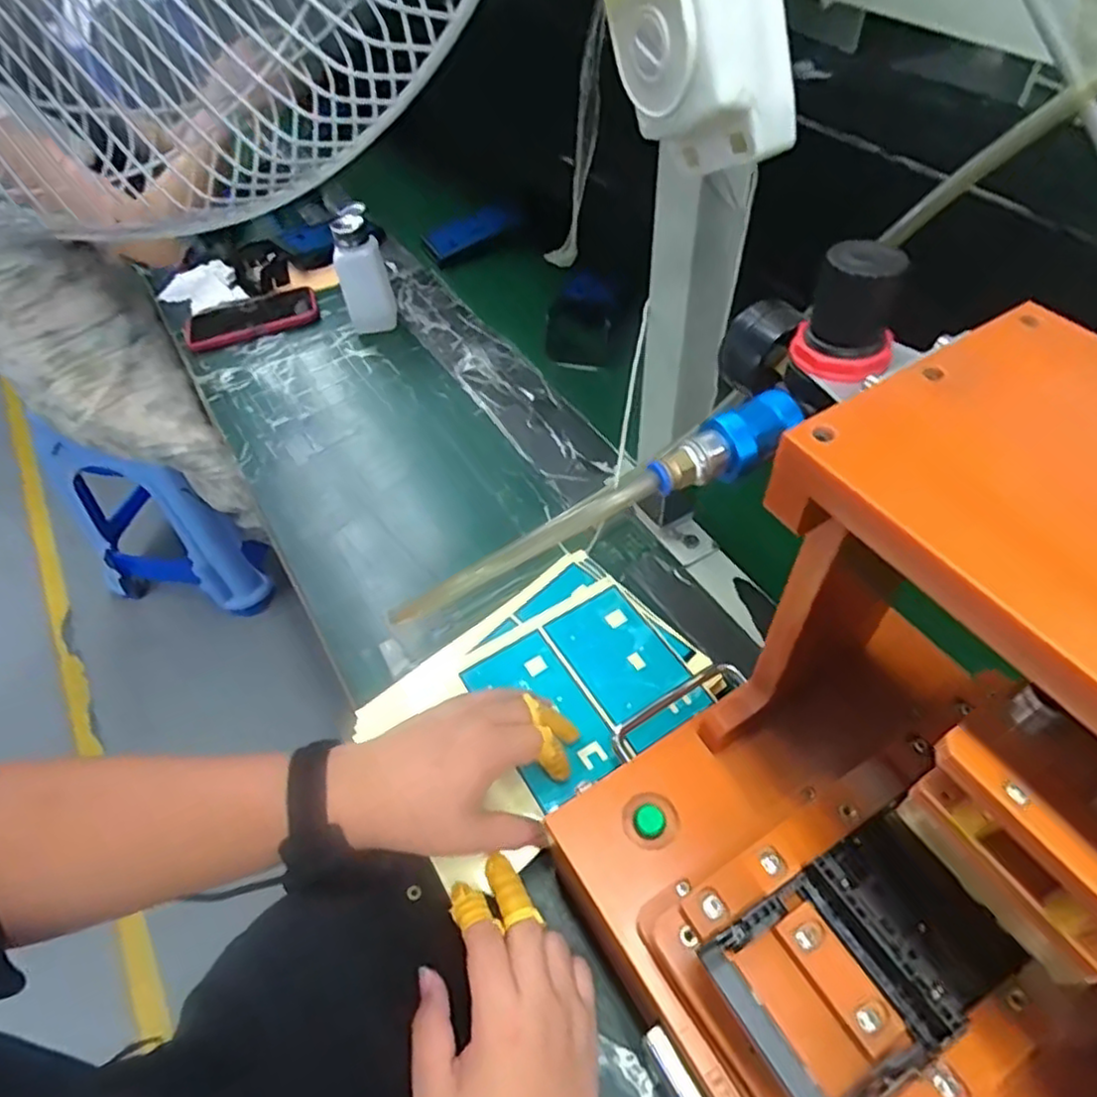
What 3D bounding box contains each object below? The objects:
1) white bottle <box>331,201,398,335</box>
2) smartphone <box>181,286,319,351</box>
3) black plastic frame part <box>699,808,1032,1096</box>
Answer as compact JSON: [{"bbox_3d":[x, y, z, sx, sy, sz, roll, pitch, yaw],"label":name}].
[{"bbox_3d":[-0.219,-0.323,0.802,0.056,0.129,0.050,-25,54,-16],"label":"white bottle"},{"bbox_3d":[-0.373,-0.292,0.866,0.159,0.014,0.076,-15,52,-9],"label":"smartphone"},{"bbox_3d":[0.130,0.165,0.279,0.126,0.041,0.075,-26,54,-17],"label":"black plastic frame part"}]

